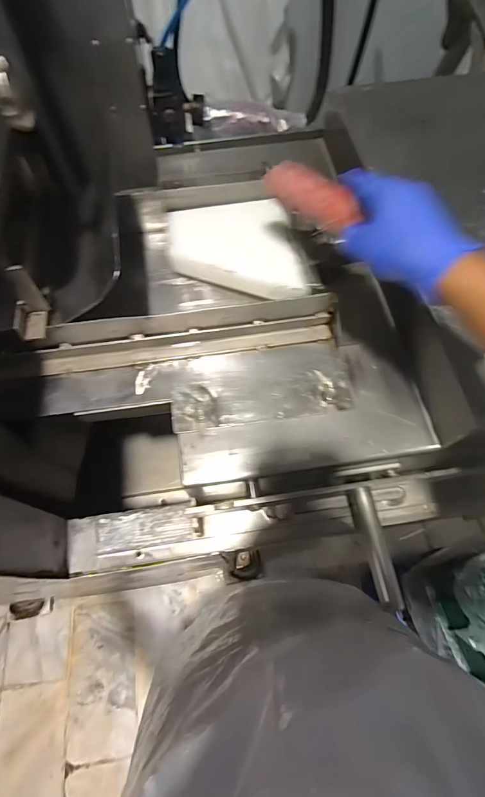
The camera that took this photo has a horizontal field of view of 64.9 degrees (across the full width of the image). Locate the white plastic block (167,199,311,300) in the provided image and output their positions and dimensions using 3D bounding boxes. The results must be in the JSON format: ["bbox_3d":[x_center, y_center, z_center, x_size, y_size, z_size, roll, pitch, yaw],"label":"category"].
[{"bbox_3d":[-0.012,-0.201,0.526,0.169,0.022,0.178,-8,65,-3],"label":"white plastic block"}]

